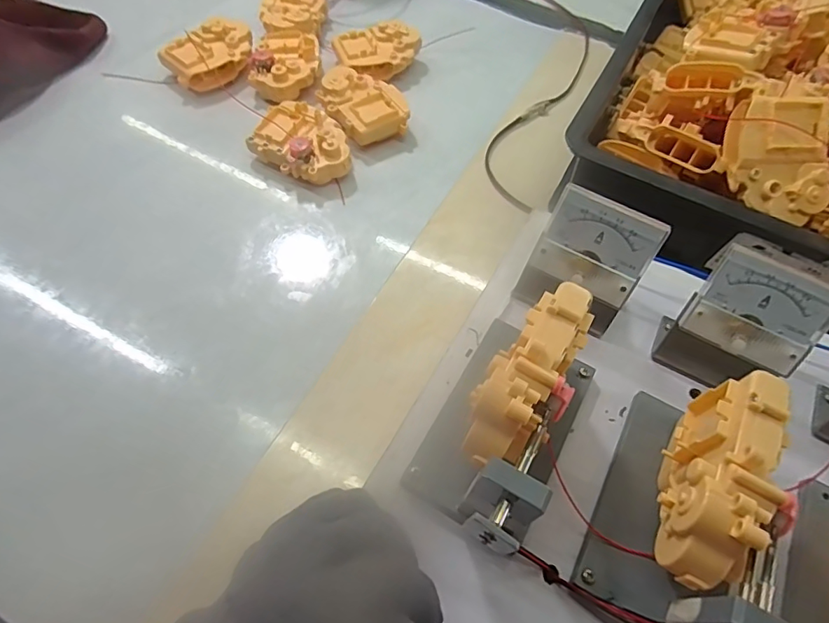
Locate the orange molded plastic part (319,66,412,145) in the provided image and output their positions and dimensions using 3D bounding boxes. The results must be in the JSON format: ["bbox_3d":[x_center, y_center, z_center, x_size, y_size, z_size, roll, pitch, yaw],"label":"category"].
[{"bbox_3d":[-0.055,-0.215,0.522,0.082,0.038,0.094,-26,65,-18],"label":"orange molded plastic part"}]

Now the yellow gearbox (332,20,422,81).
[{"bbox_3d":[-0.040,-0.297,0.571,0.100,0.039,0.055,-16,62,-13],"label":"yellow gearbox"}]

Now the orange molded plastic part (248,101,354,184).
[{"bbox_3d":[-0.106,-0.162,0.485,0.096,0.039,0.072,21,60,8],"label":"orange molded plastic part"}]

